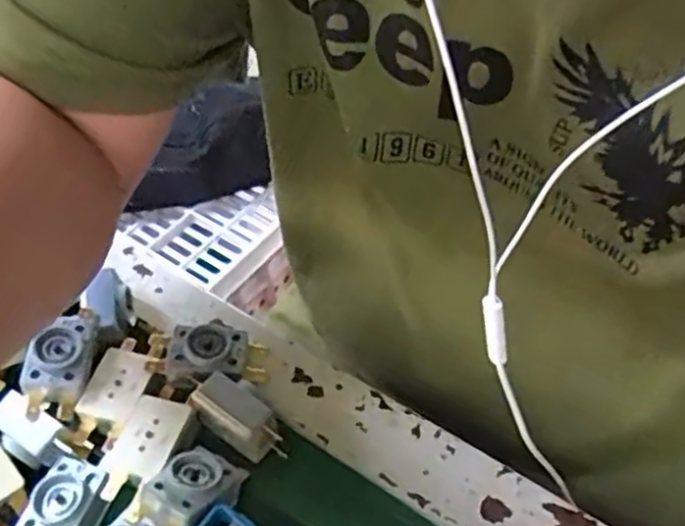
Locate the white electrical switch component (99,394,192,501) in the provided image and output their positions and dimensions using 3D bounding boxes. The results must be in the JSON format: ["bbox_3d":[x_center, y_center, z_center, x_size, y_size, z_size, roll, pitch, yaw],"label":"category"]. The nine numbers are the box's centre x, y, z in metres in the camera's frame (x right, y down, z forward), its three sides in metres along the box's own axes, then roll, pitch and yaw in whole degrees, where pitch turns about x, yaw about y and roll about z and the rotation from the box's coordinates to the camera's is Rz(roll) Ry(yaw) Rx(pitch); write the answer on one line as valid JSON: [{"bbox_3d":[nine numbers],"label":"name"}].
[{"bbox_3d":[-0.090,0.083,0.320,0.029,0.012,0.047,12,51,17],"label":"white electrical switch component"}]

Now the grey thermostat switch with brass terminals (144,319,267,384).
[{"bbox_3d":[-0.067,0.046,0.353,0.056,0.021,0.025,-7,48,0],"label":"grey thermostat switch with brass terminals"}]

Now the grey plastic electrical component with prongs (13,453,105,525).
[{"bbox_3d":[-0.124,0.110,0.311,0.026,0.020,0.045,11,50,15],"label":"grey plastic electrical component with prongs"}]

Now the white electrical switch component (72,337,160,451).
[{"bbox_3d":[-0.109,0.061,0.343,0.028,0.011,0.056,11,50,15],"label":"white electrical switch component"}]

